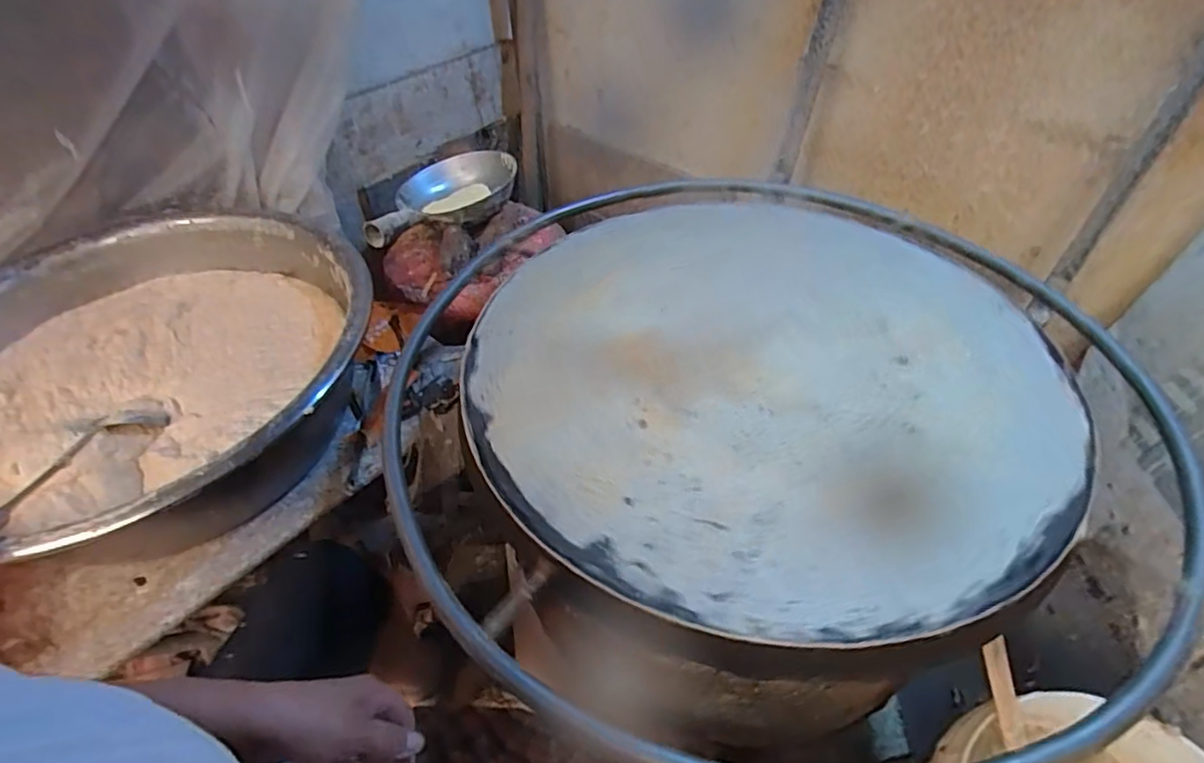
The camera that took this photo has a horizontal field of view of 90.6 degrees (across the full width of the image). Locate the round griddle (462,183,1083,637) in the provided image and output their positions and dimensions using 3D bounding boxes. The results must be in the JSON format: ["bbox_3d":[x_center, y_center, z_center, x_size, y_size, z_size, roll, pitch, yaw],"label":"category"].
[{"bbox_3d":[0.168,-0.047,0.673,0.602,0.024,0.647,-1,45,1],"label":"round griddle"}]

